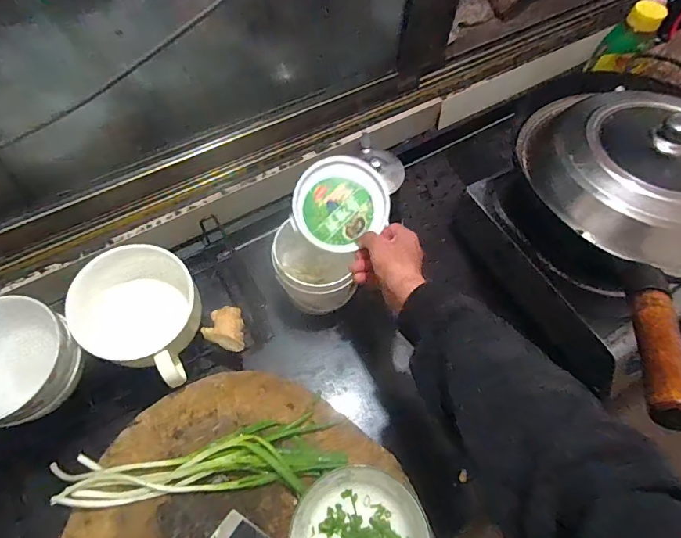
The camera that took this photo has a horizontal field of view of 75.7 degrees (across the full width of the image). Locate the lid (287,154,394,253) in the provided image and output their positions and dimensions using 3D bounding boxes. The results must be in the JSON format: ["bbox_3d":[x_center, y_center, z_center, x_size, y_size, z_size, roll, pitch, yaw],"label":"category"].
[{"bbox_3d":[-0.001,-0.088,0.580,0.125,0.010,0.116,0,88,-8],"label":"lid"}]

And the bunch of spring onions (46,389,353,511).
[{"bbox_3d":[-0.157,0.230,0.508,0.311,0.022,0.092,-12,62,-10],"label":"bunch of spring onions"}]

